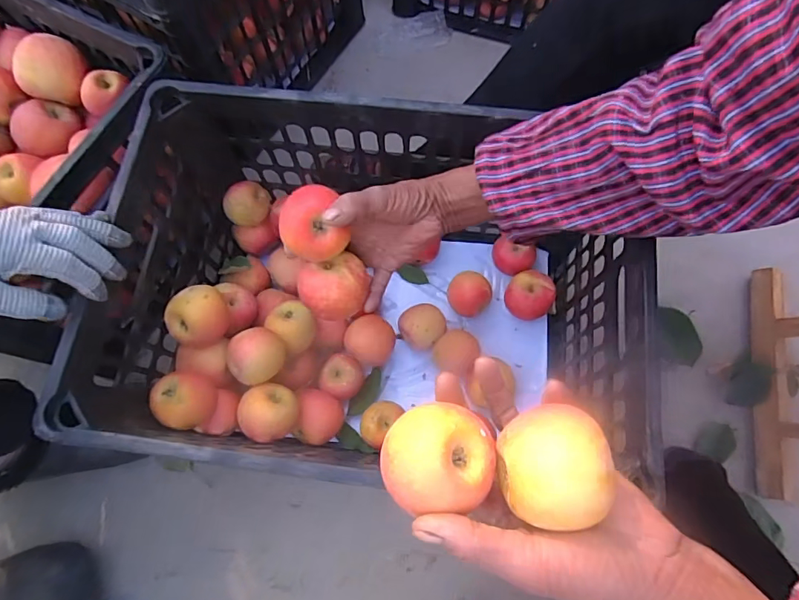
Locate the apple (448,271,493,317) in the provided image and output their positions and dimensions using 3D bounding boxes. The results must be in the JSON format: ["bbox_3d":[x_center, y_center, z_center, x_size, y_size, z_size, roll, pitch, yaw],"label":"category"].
[{"bbox_3d":[0.091,-0.006,0.632,0.055,0.057,0.050,1,73,-2],"label":"apple"}]

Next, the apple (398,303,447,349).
[{"bbox_3d":[0.028,0.034,0.625,0.057,0.057,0.056,1,73,-2],"label":"apple"}]

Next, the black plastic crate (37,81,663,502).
[{"bbox_3d":[-0.030,-0.005,0.524,0.474,0.277,0.317,7,73,0],"label":"black plastic crate"}]

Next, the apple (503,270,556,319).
[{"bbox_3d":[0.167,-0.004,0.627,0.058,0.063,0.059,1,73,-2],"label":"apple"}]

